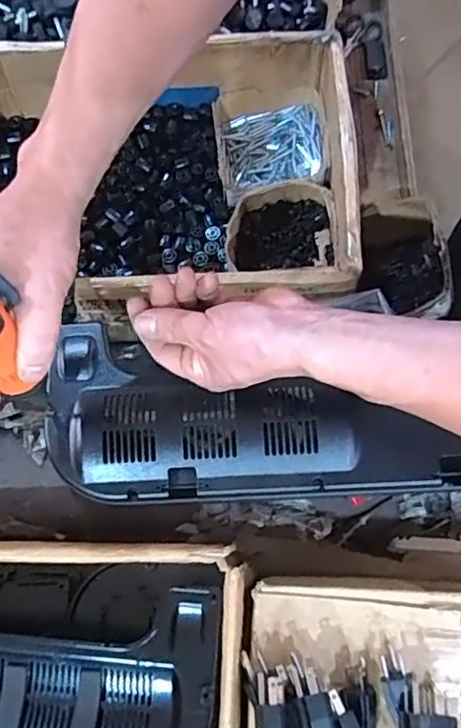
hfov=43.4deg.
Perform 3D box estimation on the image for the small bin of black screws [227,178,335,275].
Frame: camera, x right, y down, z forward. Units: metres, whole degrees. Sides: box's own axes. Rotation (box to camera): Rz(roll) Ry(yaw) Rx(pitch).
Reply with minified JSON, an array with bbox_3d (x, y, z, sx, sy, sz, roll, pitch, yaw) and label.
[{"bbox_3d":[0.056,-0.171,0.765,0.130,0.055,0.119,-2,73,2],"label":"small bin of black screws"}]

